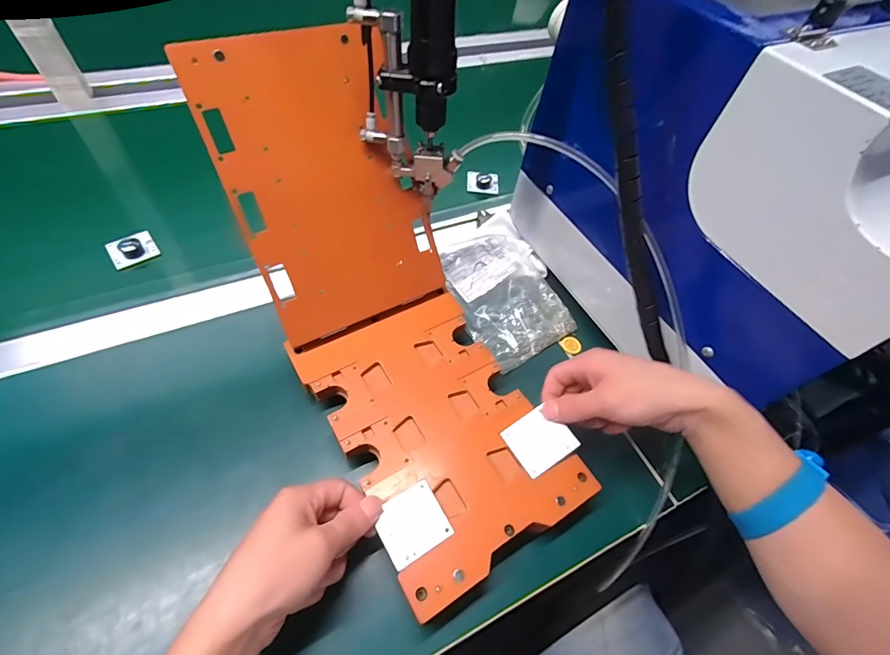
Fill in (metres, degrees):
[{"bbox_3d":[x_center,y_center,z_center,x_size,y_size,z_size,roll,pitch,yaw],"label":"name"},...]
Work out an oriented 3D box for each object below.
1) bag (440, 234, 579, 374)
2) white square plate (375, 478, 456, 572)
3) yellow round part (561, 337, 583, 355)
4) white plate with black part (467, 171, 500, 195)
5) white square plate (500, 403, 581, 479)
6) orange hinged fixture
[{"bbox_3d":[0.070,-0.040,0.459,0.109,0.031,0.153,-16,55,-18],"label":"bag"},{"bbox_3d":[-0.024,0.141,0.304,0.047,0.004,0.043,-26,61,-22],"label":"white square plate"},{"bbox_3d":[0.135,0.019,0.447,0.017,0.005,0.020,-18,56,-19],"label":"yellow round part"},{"bbox_3d":[0.055,-0.209,0.590,0.045,0.018,0.042,4,52,-3],"label":"white plate with black part"},{"bbox_3d":[0.077,0.091,0.343,0.047,0.004,0.044,-33,65,-9],"label":"white square plate"},{"bbox_3d":[-0.053,-0.019,0.352,0.154,0.100,0.407,-27,90,-22],"label":"orange hinged fixture"}]

